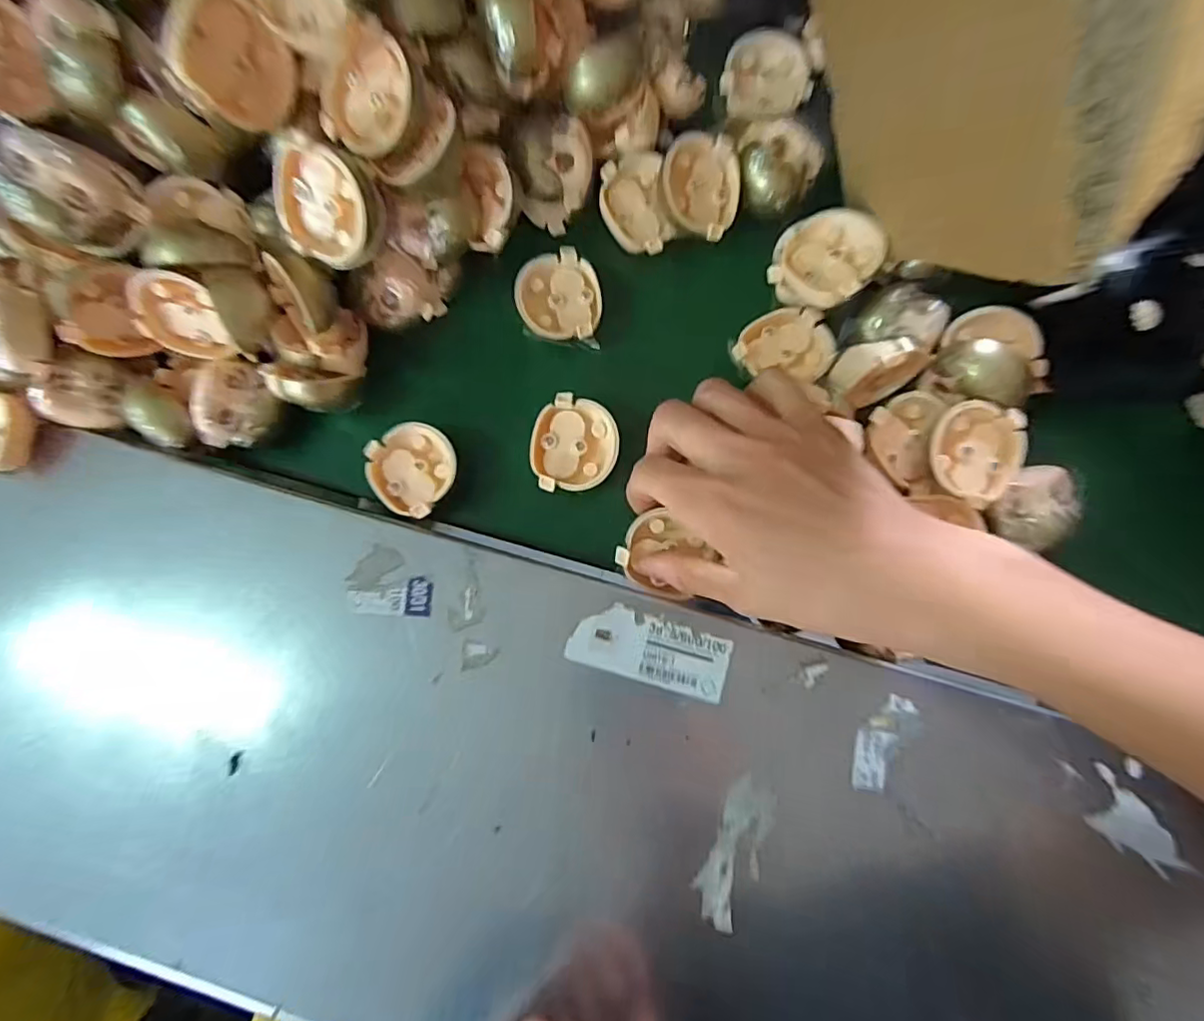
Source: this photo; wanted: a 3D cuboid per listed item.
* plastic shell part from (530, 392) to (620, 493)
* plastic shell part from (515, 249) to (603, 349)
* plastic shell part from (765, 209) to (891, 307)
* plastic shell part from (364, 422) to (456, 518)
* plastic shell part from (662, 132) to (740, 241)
[{"bbox_3d":[-0.015,-0.036,0.303,0.045,0.012,0.050,5,83,4],"label":"plastic shell part"},{"bbox_3d":[-0.023,-0.120,0.311,0.046,0.013,0.050,9,83,4],"label":"plastic shell part"},{"bbox_3d":[0.121,-0.134,0.297,0.049,0.020,0.049,41,98,31],"label":"plastic shell part"},{"bbox_3d":[-0.101,-0.023,0.301,0.043,0.015,0.050,-40,82,-3],"label":"plastic shell part"},{"bbox_3d":[0.053,-0.177,0.304,0.046,0.013,0.050,14,94,-25],"label":"plastic shell part"}]

